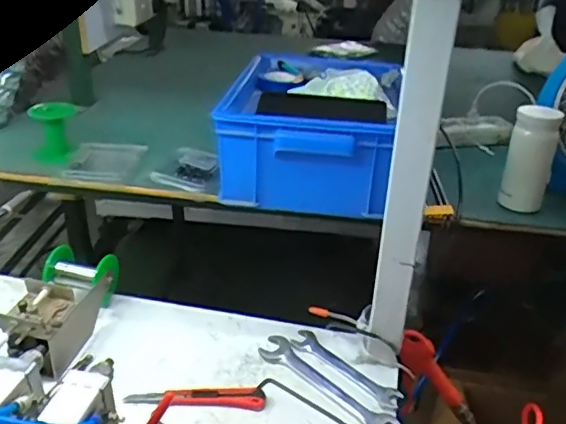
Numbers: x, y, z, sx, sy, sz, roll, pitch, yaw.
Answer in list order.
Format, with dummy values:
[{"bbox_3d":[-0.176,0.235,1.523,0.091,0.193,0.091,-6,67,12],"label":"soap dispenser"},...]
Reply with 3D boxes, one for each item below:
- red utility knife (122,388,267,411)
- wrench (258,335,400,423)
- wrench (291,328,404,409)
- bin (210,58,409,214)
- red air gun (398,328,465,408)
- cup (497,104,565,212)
[{"bbox_3d":[-0.097,0.210,0.639,0.154,0.015,0.030,2,29,-2],"label":"red utility knife"},{"bbox_3d":[0.049,0.204,0.660,0.039,0.006,0.197,-24,39,-39],"label":"wrench"},{"bbox_3d":[0.076,0.189,0.689,0.027,0.006,0.158,-24,39,-39],"label":"wrench"},{"bbox_3d":[0.042,-0.134,0.819,0.213,0.152,0.316,7,30,6],"label":"bin"},{"bbox_3d":[0.196,0.214,0.763,0.057,0.132,0.023,-29,16,28],"label":"red air gun"},{"bbox_3d":[0.335,-0.074,0.762,0.058,0.143,0.069,17,32,23],"label":"cup"}]

